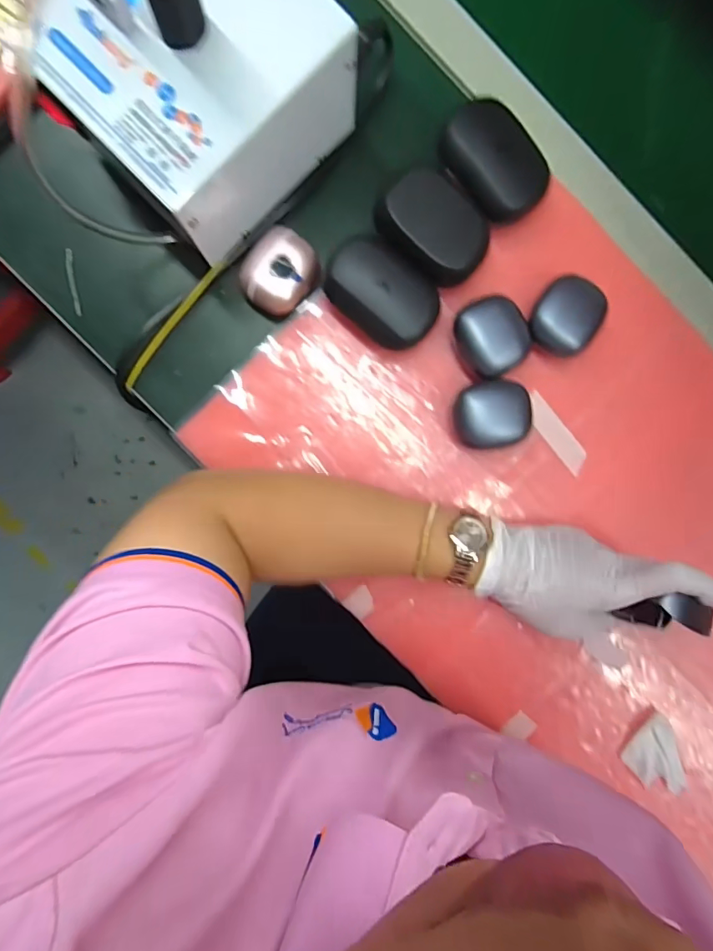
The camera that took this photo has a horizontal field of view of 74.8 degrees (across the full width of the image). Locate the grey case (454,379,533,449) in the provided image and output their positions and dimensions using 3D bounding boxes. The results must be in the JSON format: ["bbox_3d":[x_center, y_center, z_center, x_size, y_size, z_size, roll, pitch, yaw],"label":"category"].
[{"bbox_3d":[0.102,-0.047,0.356,0.055,0.025,0.049,-6,92,-2],"label":"grey case"}]

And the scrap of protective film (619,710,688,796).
[{"bbox_3d":[0.244,0.229,0.376,0.047,0.005,0.059,-39,93,-1],"label":"scrap of protective film"}]

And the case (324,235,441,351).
[{"bbox_3d":[0.018,-0.132,0.345,0.084,0.030,0.057,39,90,-3],"label":"case"}]

